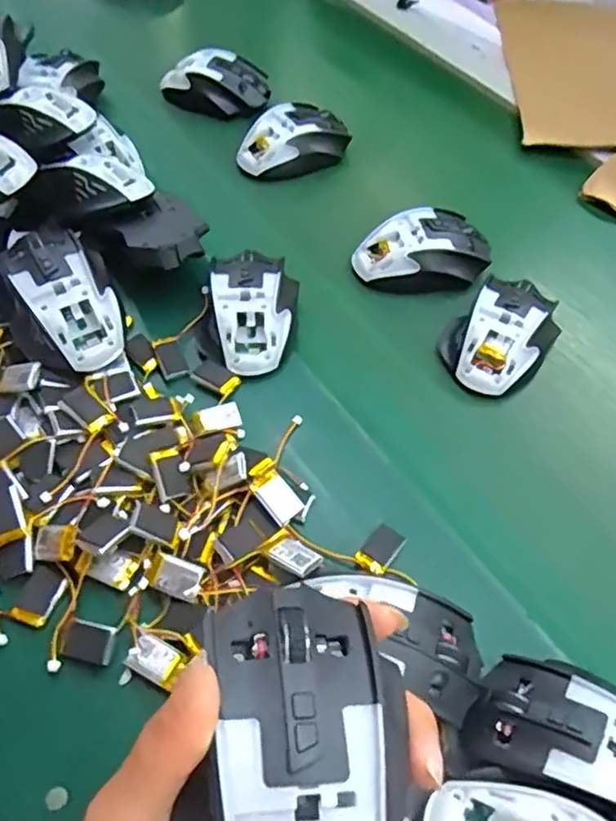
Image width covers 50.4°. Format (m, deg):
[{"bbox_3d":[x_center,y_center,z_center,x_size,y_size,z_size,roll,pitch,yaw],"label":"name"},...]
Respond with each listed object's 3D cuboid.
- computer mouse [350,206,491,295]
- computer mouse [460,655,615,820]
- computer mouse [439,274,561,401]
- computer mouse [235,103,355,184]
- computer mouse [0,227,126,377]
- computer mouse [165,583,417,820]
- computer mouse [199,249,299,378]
[{"bbox_3d":[0.097,-0.136,0.557,0.113,0.037,0.066,-6,54,-9],"label":"computer mouse"},{"bbox_3d":[0.140,0.166,0.319,0.110,0.039,0.065,25,55,14],"label":"computer mouse"},{"bbox_3d":[0.149,-0.060,0.508,0.077,0.038,0.100,36,59,21],"label":"computer mouse"},{"bbox_3d":[-0.016,-0.267,0.645,0.108,0.041,0.062,-9,54,-11],"label":"computer mouse"},{"bbox_3d":[-0.181,-0.086,0.467,0.073,0.047,0.127,-22,58,-19],"label":"computer mouse"},{"bbox_3d":[-0.002,0.112,0.201,0.065,0.031,0.114,5,55,0],"label":"computer mouse"},{"bbox_3d":[-0.046,-0.077,0.499,0.074,0.037,0.105,3,53,-2],"label":"computer mouse"}]

